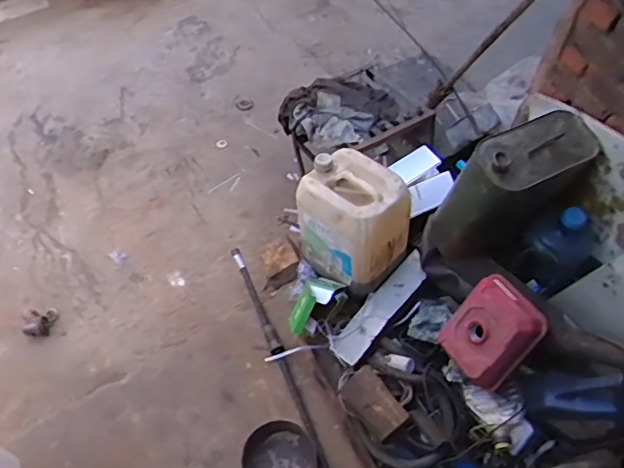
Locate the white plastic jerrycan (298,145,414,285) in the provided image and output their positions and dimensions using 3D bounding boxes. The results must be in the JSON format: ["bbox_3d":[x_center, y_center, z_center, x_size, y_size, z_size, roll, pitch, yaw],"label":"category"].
[{"bbox_3d":[0.113,-0.040,1.658,0.304,0.298,0.231,36,63,19],"label":"white plastic jerrycan"}]

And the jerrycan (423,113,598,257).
[{"bbox_3d":[0.513,-0.105,1.512,0.338,0.370,0.144,-19,60,-14],"label":"jerrycan"}]

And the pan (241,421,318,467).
[{"bbox_3d":[-0.087,0.589,1.505,0.189,0.078,0.173,1,57,-1],"label":"pan"}]

